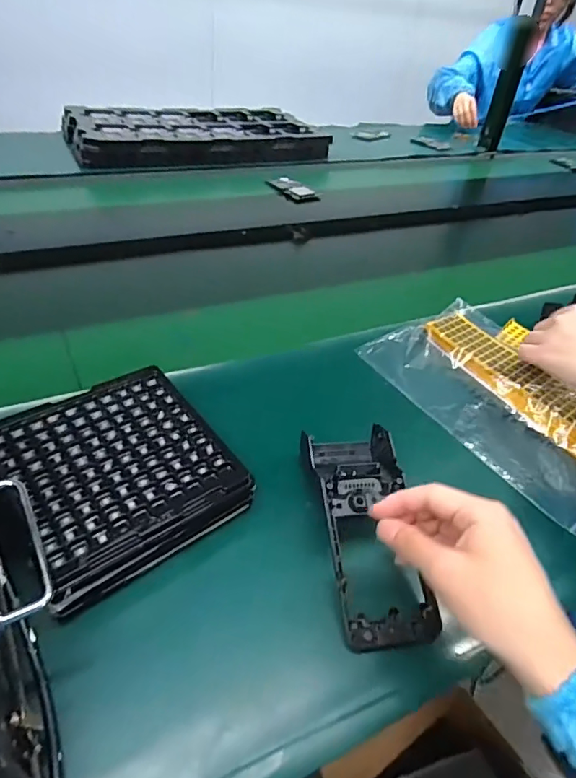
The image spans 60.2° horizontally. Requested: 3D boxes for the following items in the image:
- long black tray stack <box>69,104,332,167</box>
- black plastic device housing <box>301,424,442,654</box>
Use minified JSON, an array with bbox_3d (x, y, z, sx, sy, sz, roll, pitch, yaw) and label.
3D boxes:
[{"bbox_3d":[-0.220,-0.610,1.183,0.575,0.053,0.351,-15,46,-24],"label":"long black tray stack"},{"bbox_3d":[0.063,0.107,0.403,0.077,0.044,0.186,1,48,-8],"label":"black plastic device housing"}]

